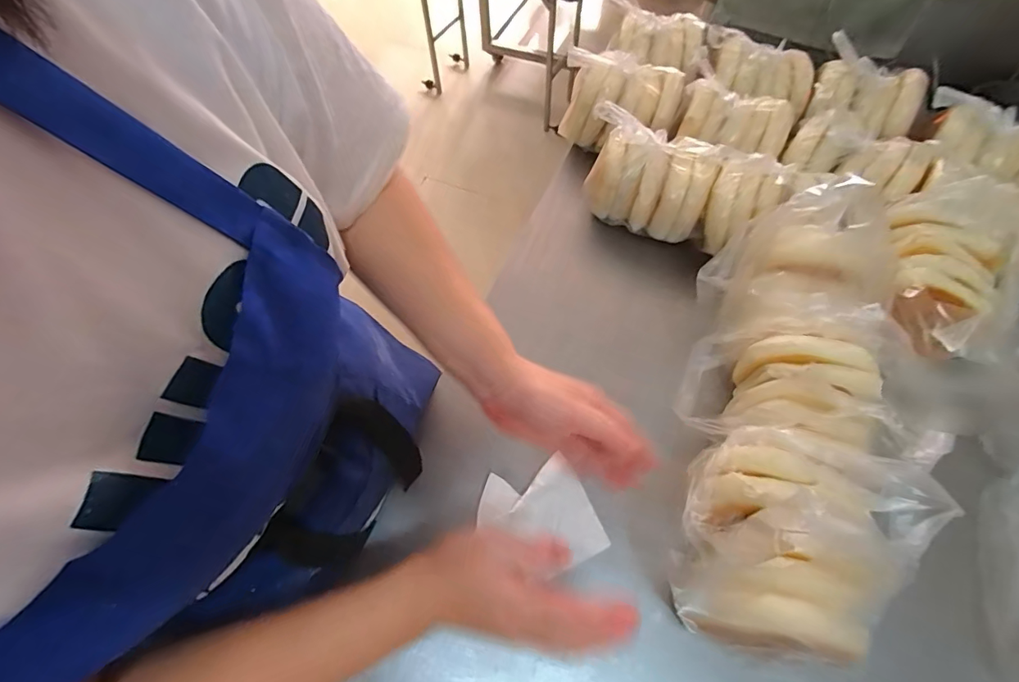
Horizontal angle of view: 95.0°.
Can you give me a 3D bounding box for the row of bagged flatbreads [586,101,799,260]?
[{"bbox_3d":[0.229,-0.213,0.650,0.254,0.126,0.098,27,65,15],"label":"row of bagged flatbreads"}]

